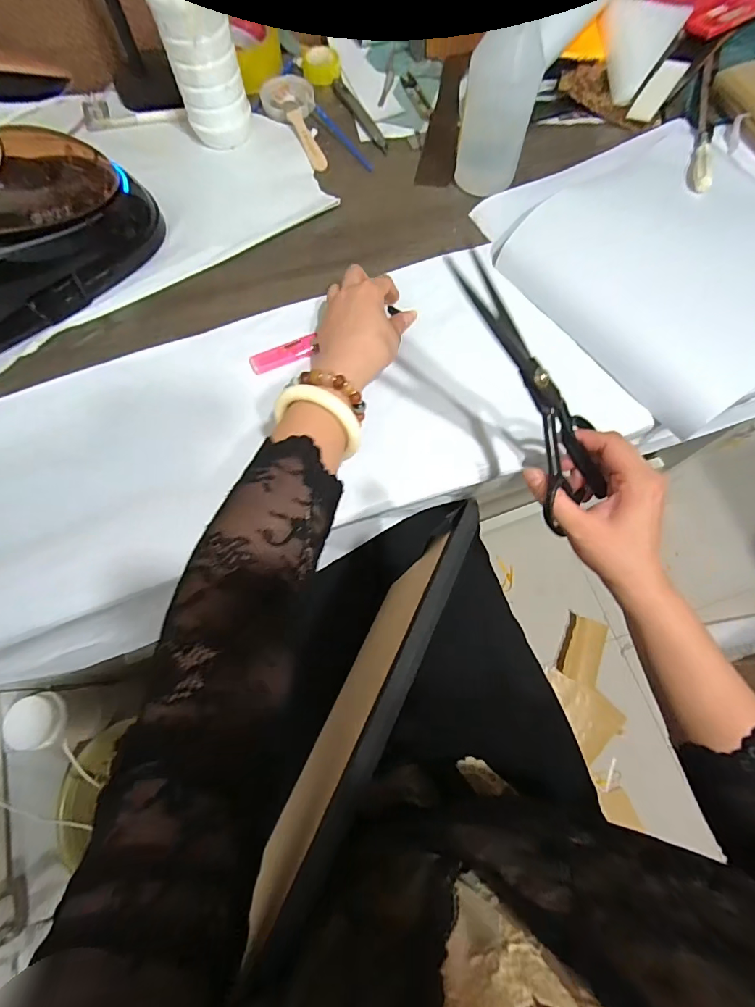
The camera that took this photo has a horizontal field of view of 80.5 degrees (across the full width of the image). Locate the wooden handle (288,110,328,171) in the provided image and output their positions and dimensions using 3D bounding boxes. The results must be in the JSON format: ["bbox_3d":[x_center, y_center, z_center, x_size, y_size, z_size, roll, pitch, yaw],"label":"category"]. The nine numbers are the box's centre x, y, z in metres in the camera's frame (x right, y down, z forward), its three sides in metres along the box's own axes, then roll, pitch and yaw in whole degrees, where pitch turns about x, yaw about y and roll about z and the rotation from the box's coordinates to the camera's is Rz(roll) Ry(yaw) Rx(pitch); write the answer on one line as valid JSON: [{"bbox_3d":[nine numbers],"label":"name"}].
[{"bbox_3d":[-0.090,-0.469,0.574,0.020,0.007,0.098,-24,80,-5],"label":"wooden handle"}]

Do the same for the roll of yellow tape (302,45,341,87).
[{"bbox_3d":[-0.077,-0.613,0.621,0.050,0.022,0.042,-17,73,-7],"label":"roll of yellow tape"}]

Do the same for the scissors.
[{"bbox_3d":[0.119,-0.083,0.344,0.089,0.027,0.213,-39,108,-13],"label":"scissors"}]

